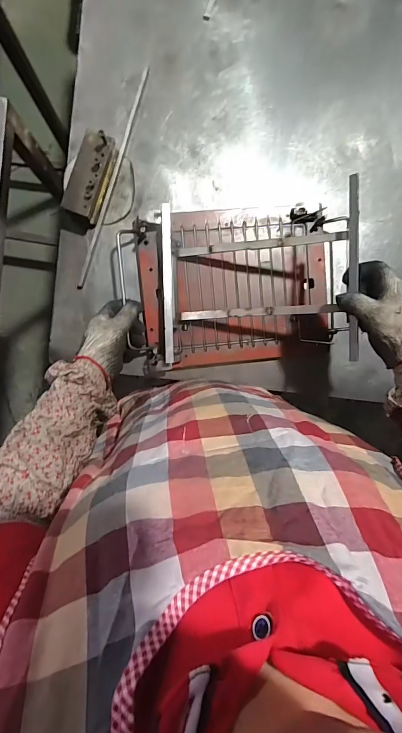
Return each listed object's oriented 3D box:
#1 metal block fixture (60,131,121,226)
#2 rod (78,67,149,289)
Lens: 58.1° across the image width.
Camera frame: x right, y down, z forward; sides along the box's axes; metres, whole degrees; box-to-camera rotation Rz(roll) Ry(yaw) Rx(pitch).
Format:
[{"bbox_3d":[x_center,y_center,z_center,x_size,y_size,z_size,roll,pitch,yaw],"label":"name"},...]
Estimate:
[{"bbox_3d":[-0.168,-0.285,0.547,0.051,0.052,0.120,20,94,-7],"label":"metal block fixture"},{"bbox_3d":[-0.141,-0.294,0.571,0.010,0.007,0.351,18,94,-7],"label":"rod"}]

